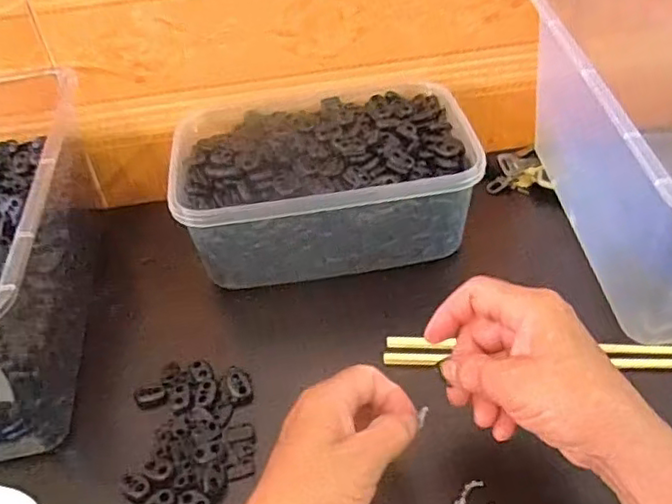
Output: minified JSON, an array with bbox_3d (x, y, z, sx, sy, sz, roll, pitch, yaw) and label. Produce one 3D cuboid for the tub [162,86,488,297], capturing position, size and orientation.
[{"bbox_3d":[-0.010,-0.062,0.541,0.236,0.085,0.156,-8,42,-2],"label":"tub"}]

